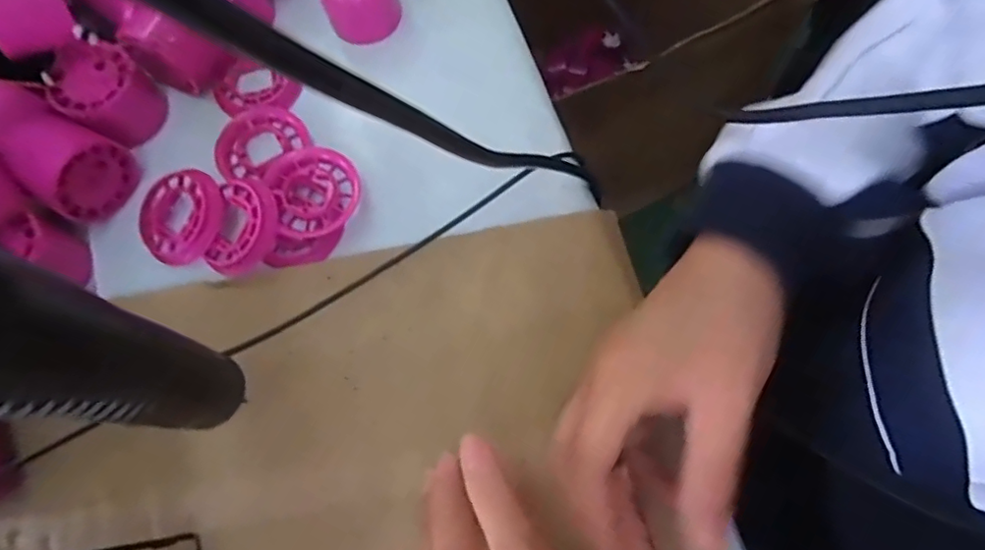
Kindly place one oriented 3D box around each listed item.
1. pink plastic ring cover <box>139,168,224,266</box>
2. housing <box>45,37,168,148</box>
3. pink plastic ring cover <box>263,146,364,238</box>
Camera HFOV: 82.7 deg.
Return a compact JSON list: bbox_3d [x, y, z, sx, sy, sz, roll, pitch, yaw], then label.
[{"bbox_3d":[-0.179,-0.034,0.321,0.052,0.008,0.053,33,91,16],"label":"pink plastic ring cover"},{"bbox_3d":[-0.228,-0.107,0.331,0.054,0.031,0.047,38,76,12],"label":"housing"},{"bbox_3d":[-0.102,-0.049,0.326,0.050,0.014,0.052,-23,73,-6],"label":"pink plastic ring cover"}]

